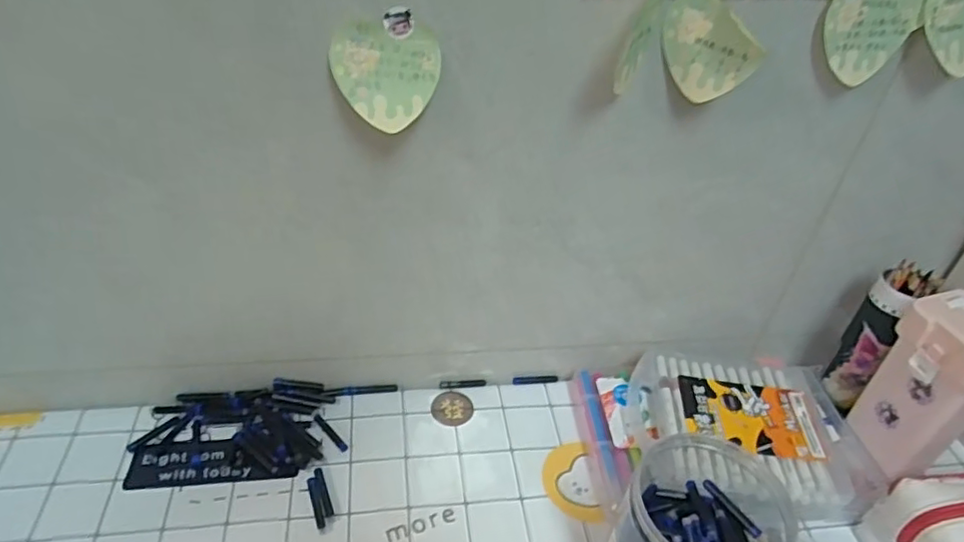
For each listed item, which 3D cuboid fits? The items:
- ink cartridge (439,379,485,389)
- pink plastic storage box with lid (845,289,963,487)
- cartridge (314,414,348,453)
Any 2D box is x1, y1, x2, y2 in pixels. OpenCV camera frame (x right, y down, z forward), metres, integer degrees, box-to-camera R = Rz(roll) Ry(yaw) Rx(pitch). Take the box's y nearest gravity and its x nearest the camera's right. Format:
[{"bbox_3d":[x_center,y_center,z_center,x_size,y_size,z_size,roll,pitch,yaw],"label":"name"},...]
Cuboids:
[{"bbox_3d":[-0.019,0.114,0.618,0.047,0.004,0.009,0,38,-9],"label":"ink cartridge"},{"bbox_3d":[0.389,0.104,0.530,0.064,0.156,0.079,-8,40,-18],"label":"pink plastic storage box with lid"},{"bbox_3d":[-0.138,0.146,0.556,0.008,0.004,0.048,-28,50,-36],"label":"cartridge"}]

